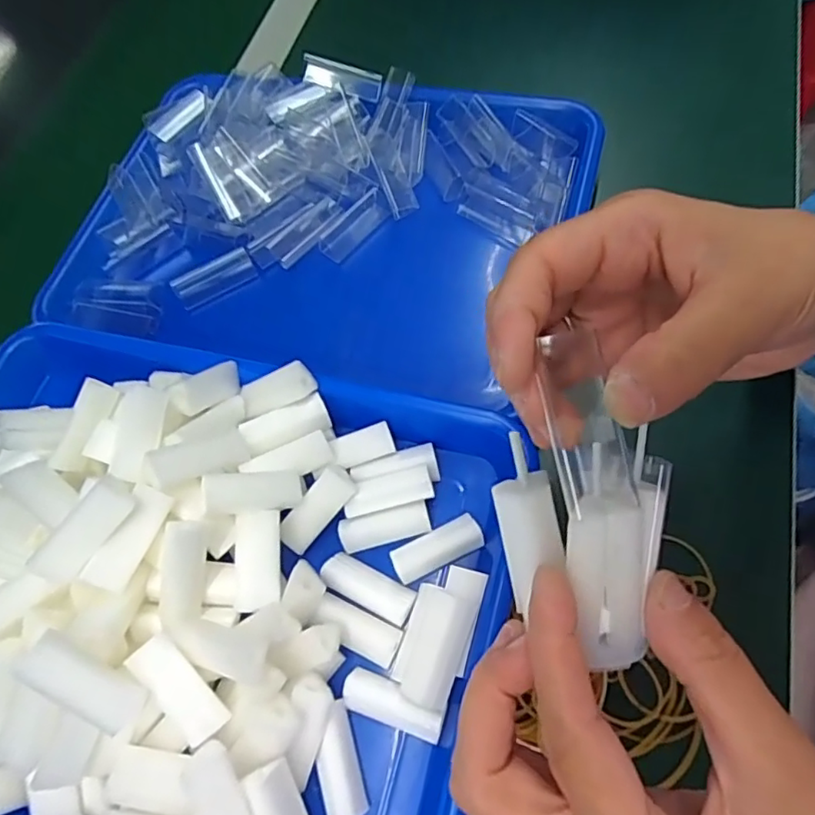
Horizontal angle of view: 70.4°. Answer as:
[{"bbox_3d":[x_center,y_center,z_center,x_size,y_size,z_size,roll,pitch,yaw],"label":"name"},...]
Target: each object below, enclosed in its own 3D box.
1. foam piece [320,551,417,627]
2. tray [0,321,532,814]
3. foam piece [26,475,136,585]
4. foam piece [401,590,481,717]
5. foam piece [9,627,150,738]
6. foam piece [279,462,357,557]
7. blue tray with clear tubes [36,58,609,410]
[{"bbox_3d":[-0.019,0.087,0.281,0.046,0.014,0.018,24,70,13],"label":"foam piece"},{"bbox_3d":[-0.117,0.078,0.268,0.317,0.067,0.238,11,67,14],"label":"tray"},{"bbox_3d":[-0.135,0.052,0.242,0.019,0.010,0.045,41,82,-19],"label":"foam piece"},{"bbox_3d":[0.014,0.107,0.258,0.022,0.013,0.047,16,68,16],"label":"foam piece"},{"bbox_3d":[-0.123,0.105,0.221,0.045,0.012,0.016,43,72,-16],"label":"foam piece"},{"bbox_3d":[-0.046,0.052,0.290,0.017,0.016,0.045,39,92,18],"label":"foam piece"},{"bbox_3d":[-0.054,-0.125,0.387,0.324,0.047,0.229,11,67,14],"label":"blue tray with clear tubes"}]

